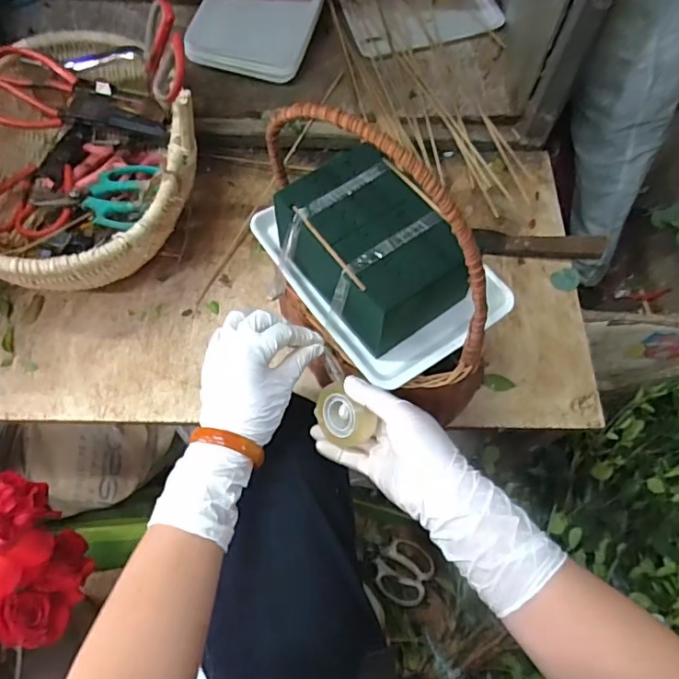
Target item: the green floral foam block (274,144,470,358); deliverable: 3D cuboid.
[{"bbox_3d":[0.030,-0.077,0.468,0.120,0.065,0.169,-35,70,-15],"label":"green floral foam block"}]

